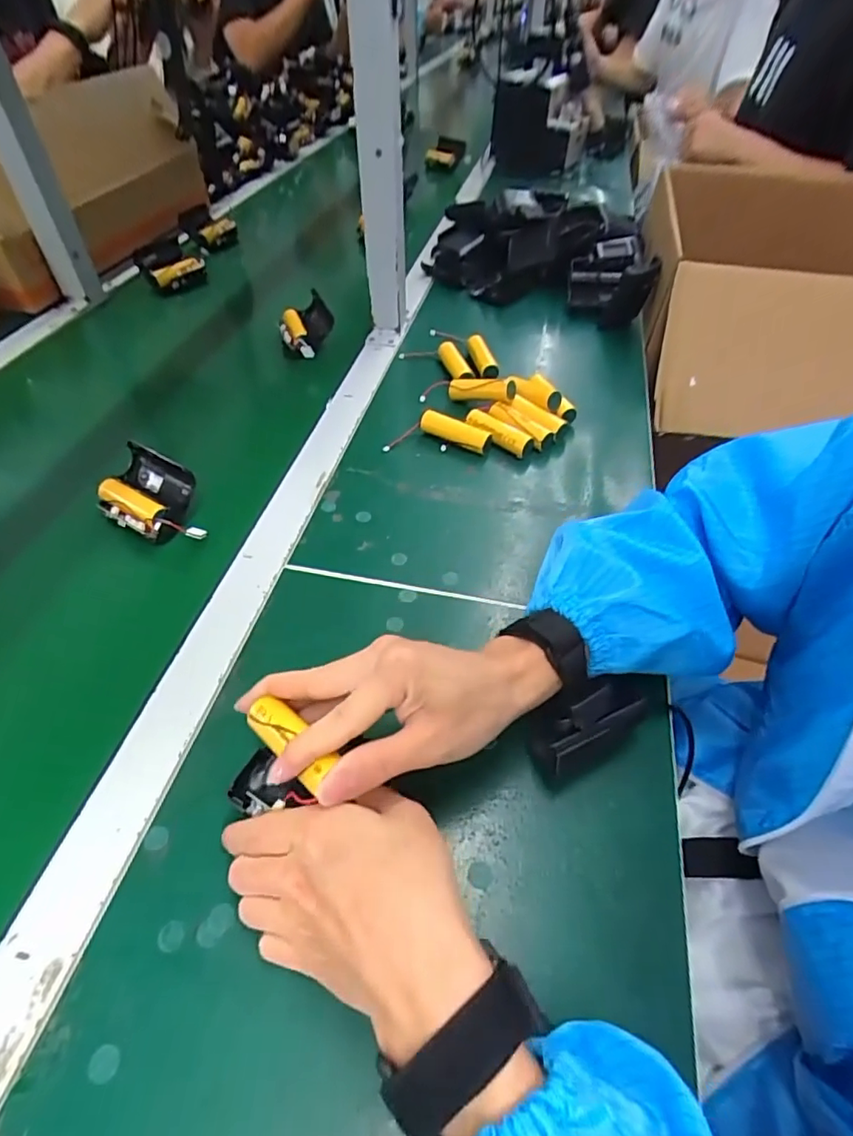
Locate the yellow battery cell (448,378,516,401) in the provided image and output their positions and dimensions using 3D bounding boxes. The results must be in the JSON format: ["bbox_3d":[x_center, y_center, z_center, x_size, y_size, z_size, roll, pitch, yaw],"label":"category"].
[{"bbox_3d":[0.057,-0.189,0.588,0.072,0.023,0.022,10,47,31],"label":"yellow battery cell"}]

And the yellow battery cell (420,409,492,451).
[{"bbox_3d":[0.029,-0.135,0.556,0.072,0.023,0.016,22,52,16],"label":"yellow battery cell"}]

